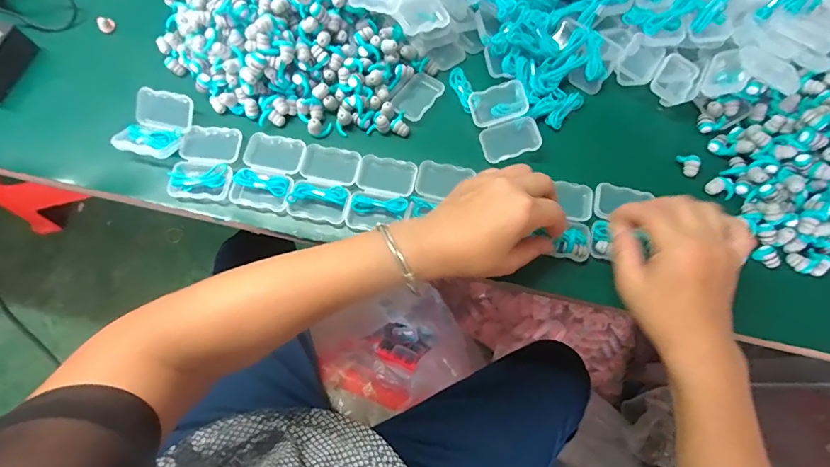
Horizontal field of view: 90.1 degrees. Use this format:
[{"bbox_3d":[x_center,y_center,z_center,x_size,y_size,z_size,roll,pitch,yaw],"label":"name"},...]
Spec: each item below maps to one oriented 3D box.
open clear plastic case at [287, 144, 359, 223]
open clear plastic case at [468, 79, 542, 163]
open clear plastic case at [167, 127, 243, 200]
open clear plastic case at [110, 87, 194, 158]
[{"bbox_3d":[-0.085,-0.047,0.399,0.054,0.027,0.076,11,71,2],"label":"open clear plastic case"},{"bbox_3d":[0.089,-0.112,0.408,0.055,0.014,0.074,-16,72,-7],"label":"open clear plastic case"},{"bbox_3d":[-0.199,-0.069,0.393,0.054,0.013,0.073,2,71,-1],"label":"open clear plastic case"},{"bbox_3d":[-0.249,-0.105,0.403,0.053,0.021,0.068,13,71,3],"label":"open clear plastic case"}]

